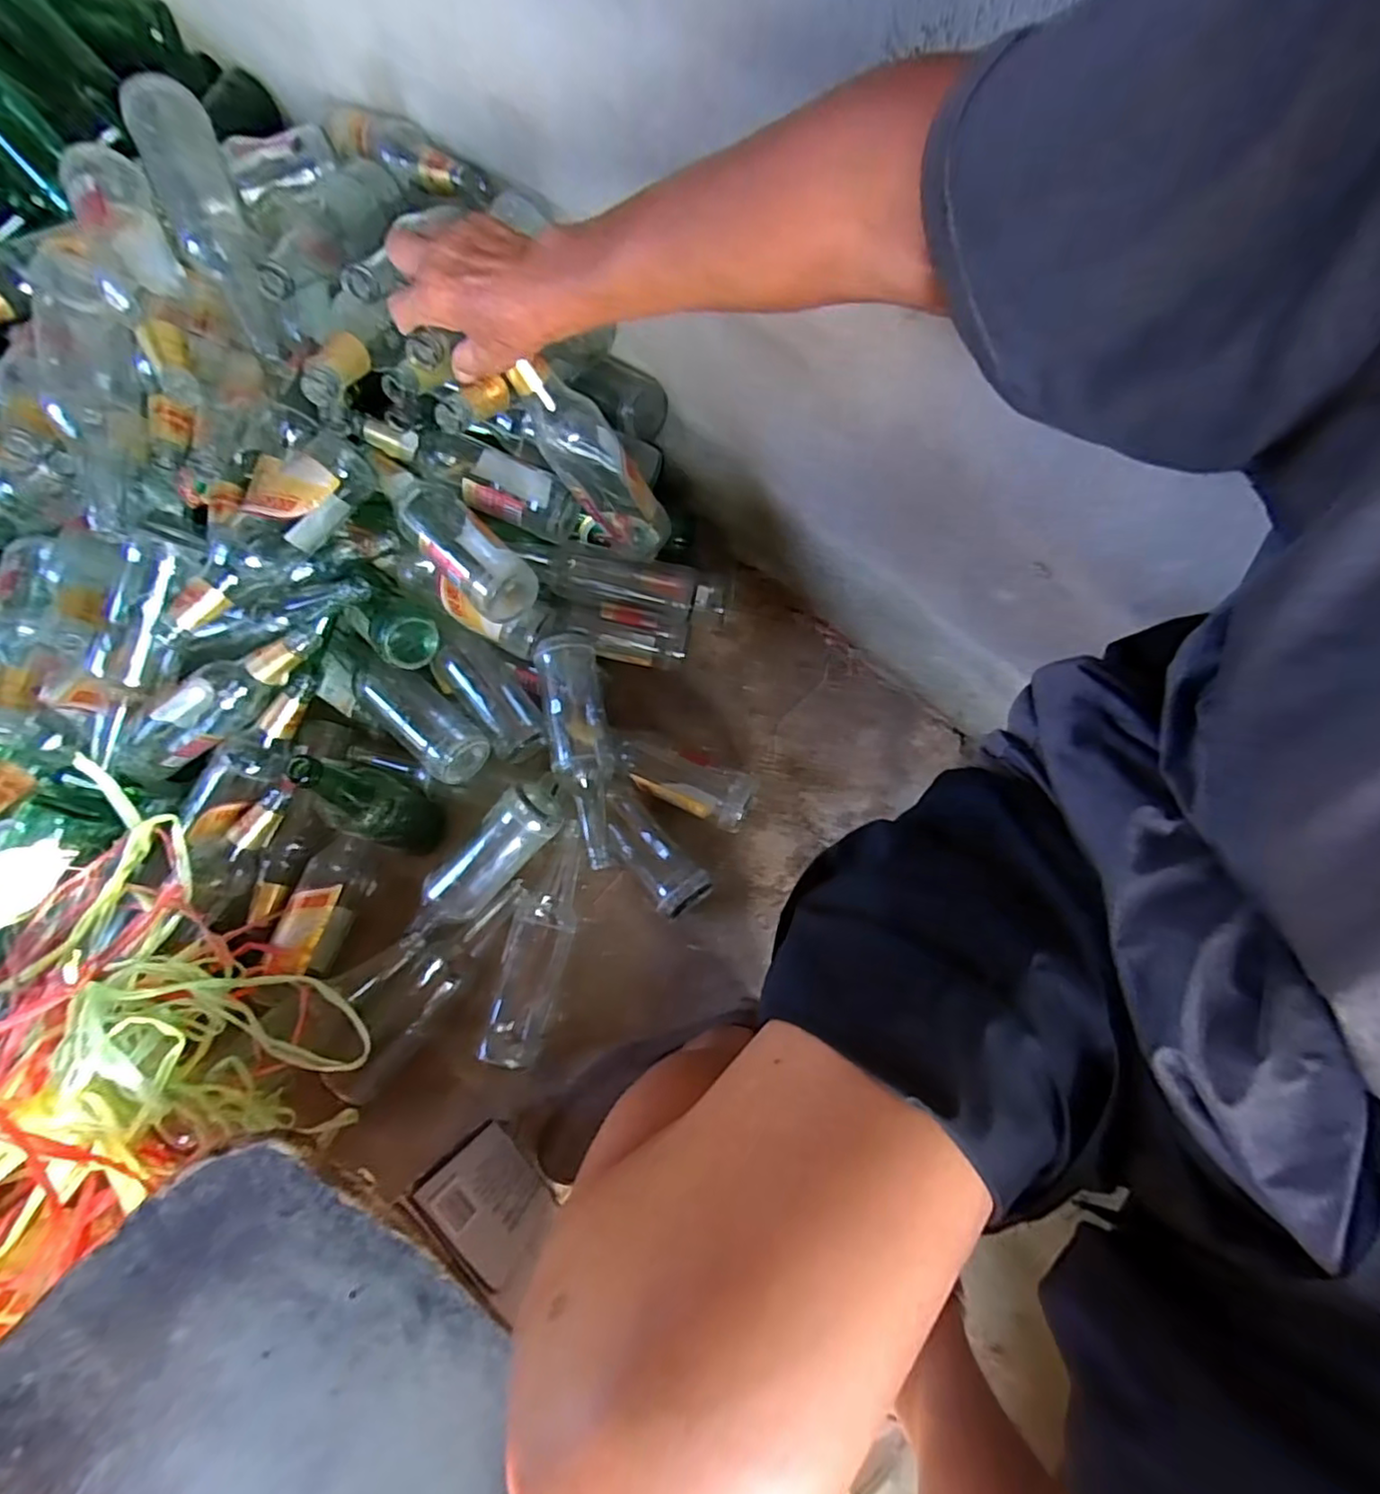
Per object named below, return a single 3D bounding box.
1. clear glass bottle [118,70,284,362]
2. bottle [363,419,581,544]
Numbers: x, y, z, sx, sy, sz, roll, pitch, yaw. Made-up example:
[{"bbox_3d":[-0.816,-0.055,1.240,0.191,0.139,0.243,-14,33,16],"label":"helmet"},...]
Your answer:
[{"bbox_3d":[-0.453,-0.488,0.610,0.071,0.057,0.266,-24,88,-7],"label":"clear glass bottle"},{"bbox_3d":[-0.240,-0.295,0.716,0.227,0.067,0.079,27,75,8],"label":"bottle"}]

